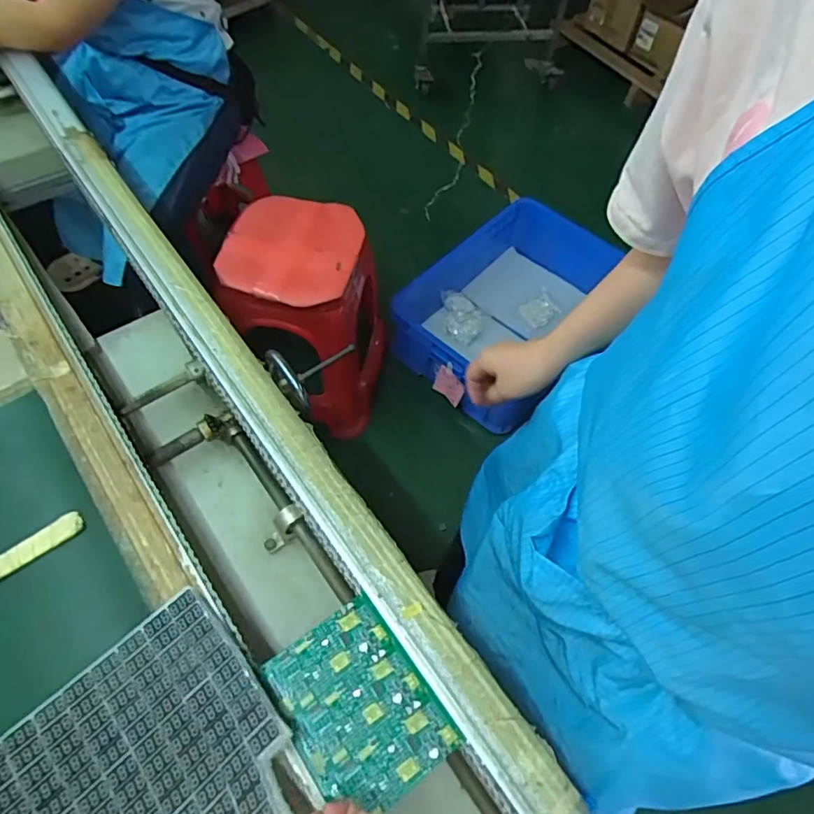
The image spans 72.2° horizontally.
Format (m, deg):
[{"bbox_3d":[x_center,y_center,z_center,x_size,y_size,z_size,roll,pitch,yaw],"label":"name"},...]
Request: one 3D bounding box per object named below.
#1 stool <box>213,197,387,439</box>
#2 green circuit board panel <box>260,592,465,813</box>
[{"bbox_3d":[-0.213,-0.191,1.244,0.290,0.426,0.292,13,60,5],"label":"stool"},{"bbox_3d":[-0.042,0.252,0.476,0.113,0.007,0.144,-31,66,-19],"label":"green circuit board panel"}]

